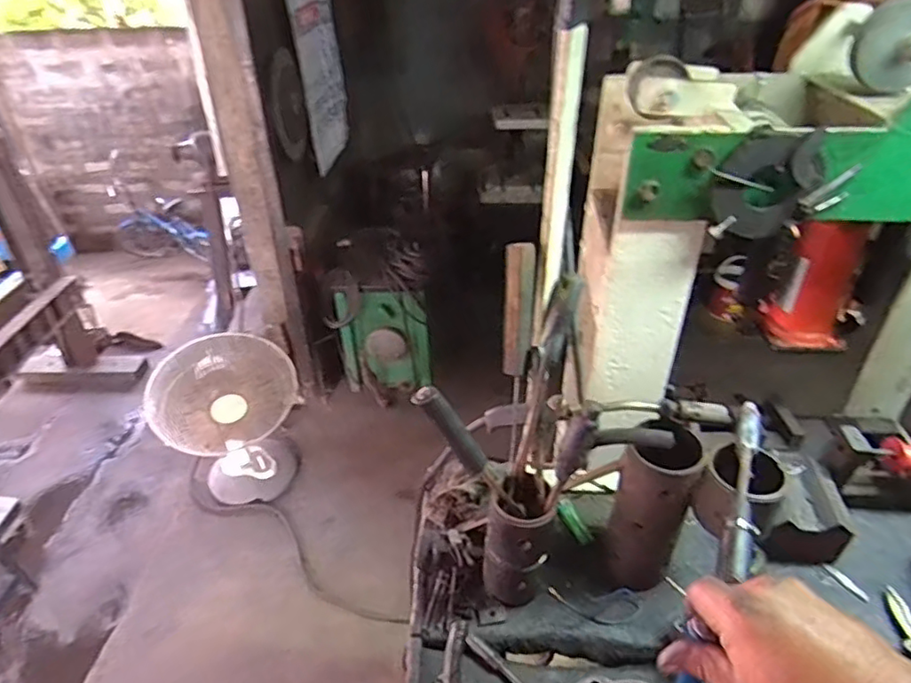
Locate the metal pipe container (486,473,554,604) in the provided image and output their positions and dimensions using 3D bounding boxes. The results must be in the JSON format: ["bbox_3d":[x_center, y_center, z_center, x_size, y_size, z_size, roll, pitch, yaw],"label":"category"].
[{"bbox_3d":[0.079,0.257,0.772,0.079,0.170,0.074,11,37,16],"label":"metal pipe container"}]

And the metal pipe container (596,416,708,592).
[{"bbox_3d":[0.248,0.215,0.787,0.092,0.239,0.082,14,38,20],"label":"metal pipe container"}]

